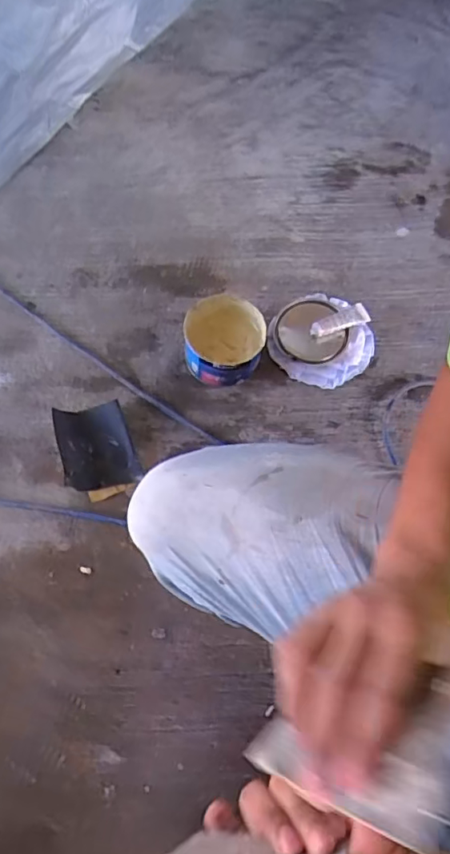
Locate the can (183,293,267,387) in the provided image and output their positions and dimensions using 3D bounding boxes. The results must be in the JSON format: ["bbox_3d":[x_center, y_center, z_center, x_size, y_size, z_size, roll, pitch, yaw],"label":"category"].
[{"bbox_3d":[-0.003,-0.149,0.927,0.139,0.074,0.146,16,68,7],"label":"can"}]

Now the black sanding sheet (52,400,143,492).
[{"bbox_3d":[-0.204,0.030,0.842,0.108,0.021,0.139,-16,67,-7],"label":"black sanding sheet"}]

